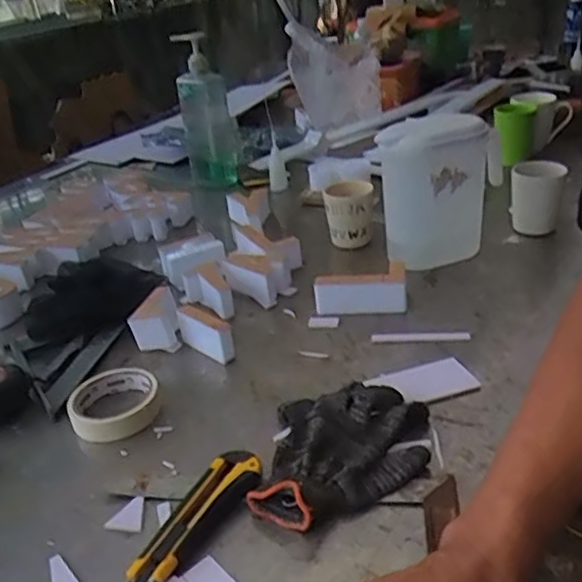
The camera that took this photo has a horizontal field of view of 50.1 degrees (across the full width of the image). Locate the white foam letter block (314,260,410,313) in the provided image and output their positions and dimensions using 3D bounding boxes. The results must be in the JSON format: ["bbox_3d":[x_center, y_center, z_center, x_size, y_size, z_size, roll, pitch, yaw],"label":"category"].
[{"bbox_3d":[0.087,-0.003,0.775,0.108,0.046,0.056,-2,28,9],"label":"white foam letter block"}]

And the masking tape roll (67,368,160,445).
[{"bbox_3d":[-0.182,0.114,0.641,0.089,0.026,0.091,-5,28,3],"label":"masking tape roll"}]

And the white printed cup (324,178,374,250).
[{"bbox_3d":[0.086,-0.115,0.932,0.073,0.086,0.068,-3,28,8],"label":"white printed cup"}]

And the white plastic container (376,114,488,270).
[{"bbox_3d":[0.181,-0.130,0.823,0.144,0.194,0.093,-15,21,-15],"label":"white plastic container"}]

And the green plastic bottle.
[{"bbox_3d":[-0.156,-0.330,1.163,0.097,0.268,0.067,-7,30,-2],"label":"green plastic bottle"}]

